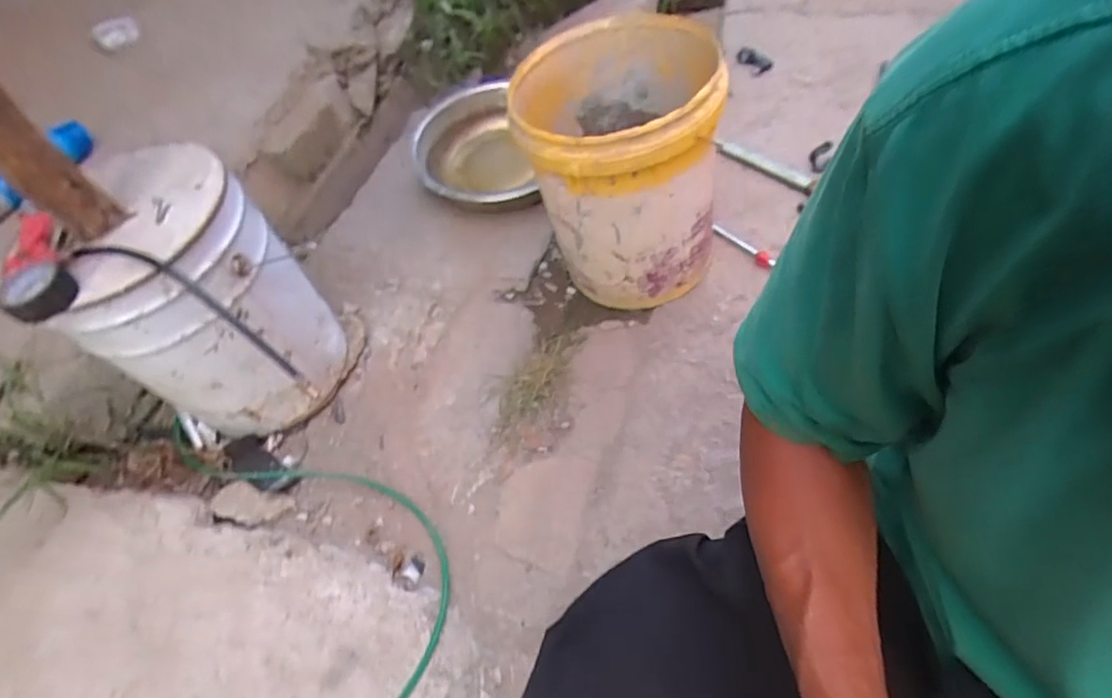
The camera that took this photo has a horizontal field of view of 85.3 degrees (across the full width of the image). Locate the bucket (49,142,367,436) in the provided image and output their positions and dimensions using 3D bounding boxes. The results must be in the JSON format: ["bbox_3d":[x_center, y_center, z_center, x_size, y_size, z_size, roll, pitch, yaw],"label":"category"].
[{"bbox_3d":[-0.495,-0.066,0.897,0.291,0.361,0.294,-4,54,6],"label":"bucket"}]

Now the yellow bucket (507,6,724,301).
[{"bbox_3d":[0.109,-0.297,0.991,0.317,0.372,0.331,-5,54,6],"label":"yellow bucket"}]

